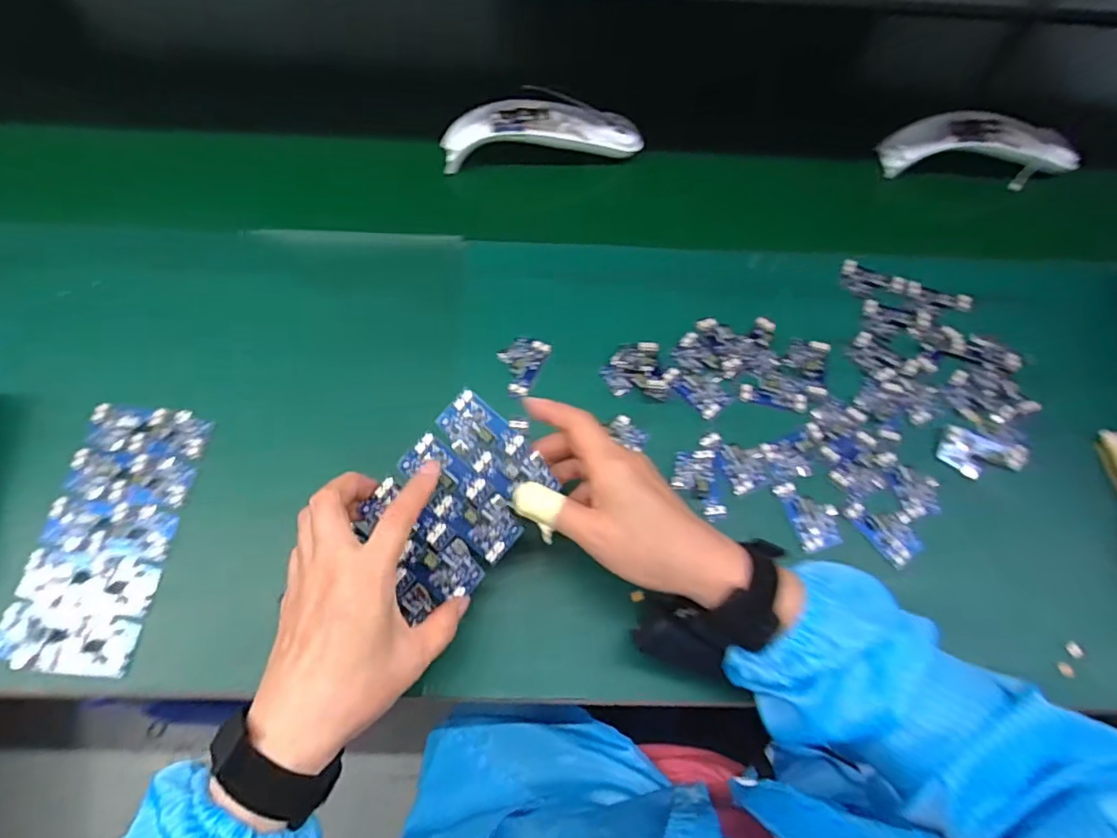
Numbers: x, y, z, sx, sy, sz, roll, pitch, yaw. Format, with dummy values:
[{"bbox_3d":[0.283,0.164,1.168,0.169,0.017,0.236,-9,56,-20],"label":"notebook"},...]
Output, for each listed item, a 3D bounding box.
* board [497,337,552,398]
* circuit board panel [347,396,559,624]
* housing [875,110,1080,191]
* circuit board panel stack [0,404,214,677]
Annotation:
[{"bbox_3d":[-0.034,-0.047,0.482,0.037,0.004,0.056,23,67,7],"label":"board"},{"bbox_3d":[-0.069,0.056,0.376,0.090,0.009,0.132,43,84,1],"label":"circuit board panel"},{"bbox_3d":[0.451,-0.271,0.588,0.200,0.059,0.089,-2,66,-4],"label":"housing"},{"bbox_3d":[-0.328,0.081,0.419,0.092,0.010,0.190,5,66,-1],"label":"circuit board panel stack"}]

